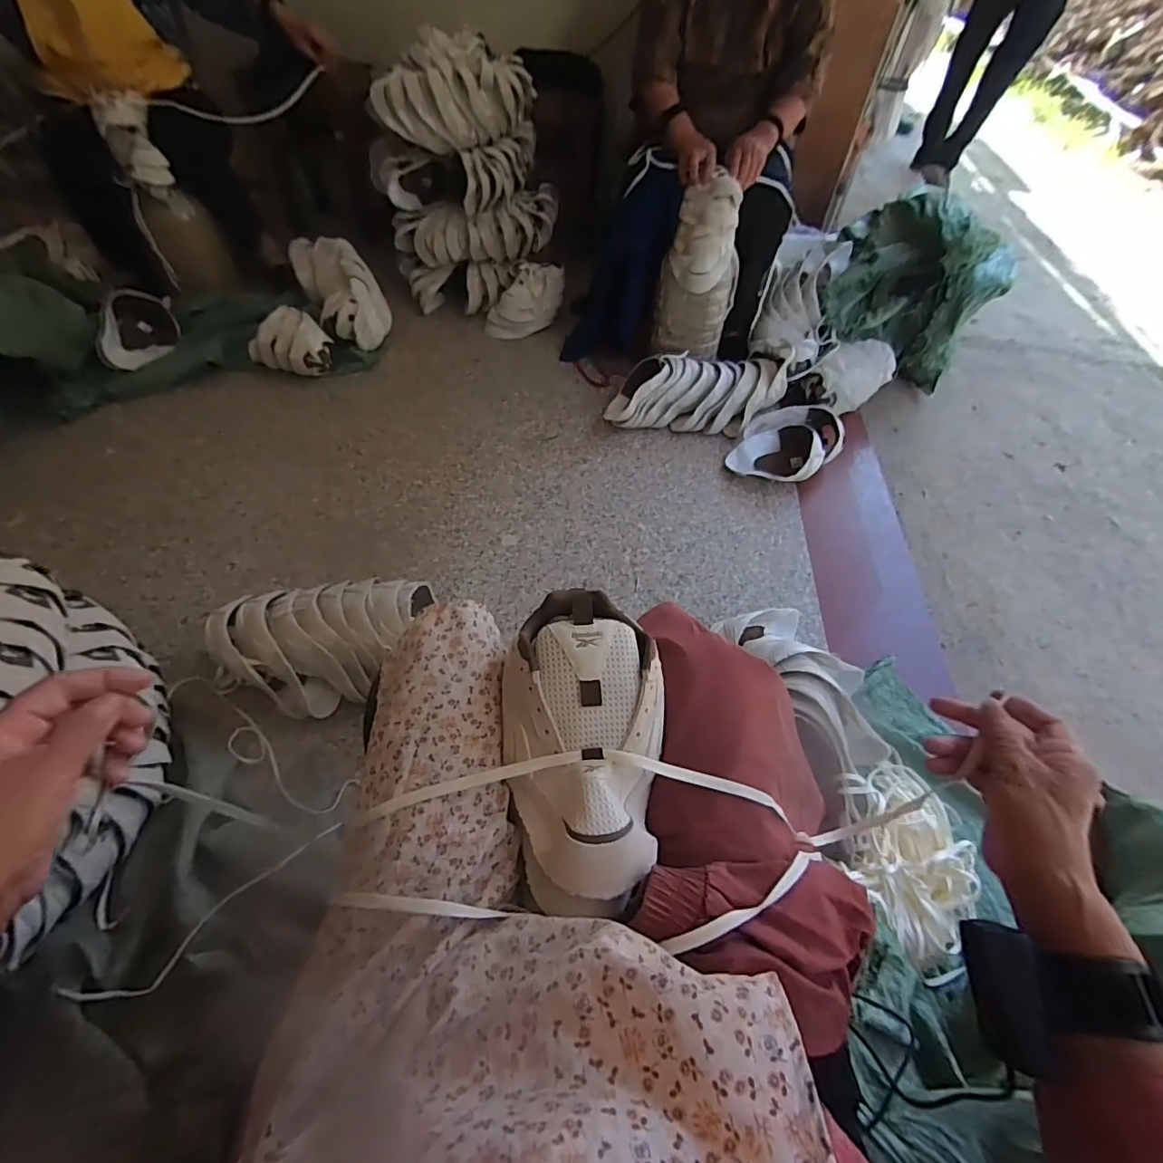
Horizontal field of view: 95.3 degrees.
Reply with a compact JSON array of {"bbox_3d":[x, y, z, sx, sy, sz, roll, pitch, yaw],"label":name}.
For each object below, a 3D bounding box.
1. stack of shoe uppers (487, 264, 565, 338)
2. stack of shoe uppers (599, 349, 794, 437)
[{"bbox_3d":[-0.159,-0.817,1.546,0.247,0.133,0.095,-29,61,-19],"label":"stack of shoe uppers"},{"bbox_3d":[0.292,-0.465,1.307,0.455,0.112,0.165,-1,56,-2],"label":"stack of shoe uppers"}]

